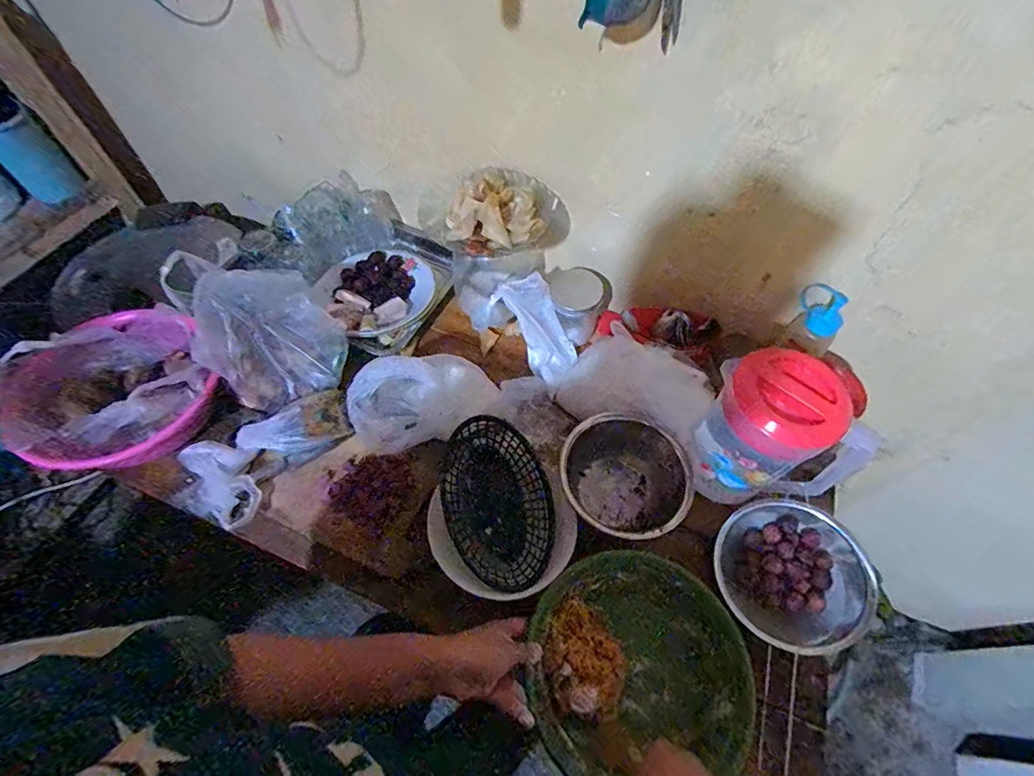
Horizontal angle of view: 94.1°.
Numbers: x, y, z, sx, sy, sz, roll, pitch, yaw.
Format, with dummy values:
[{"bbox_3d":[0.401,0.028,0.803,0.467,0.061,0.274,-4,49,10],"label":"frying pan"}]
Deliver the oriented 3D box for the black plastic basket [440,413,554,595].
[{"bbox_3d":[-0.025,0.146,0.626,0.134,0.050,0.213,-10,59,-10],"label":"black plastic basket"}]

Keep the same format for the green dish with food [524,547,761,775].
[{"bbox_3d":[0.139,0.318,0.559,0.249,0.073,0.236,2,58,-3],"label":"green dish with food"}]

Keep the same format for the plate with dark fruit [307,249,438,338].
[{"bbox_3d":[-0.248,-0.173,0.857,0.194,0.049,0.203,2,58,-3],"label":"plate with dark fruit"}]

